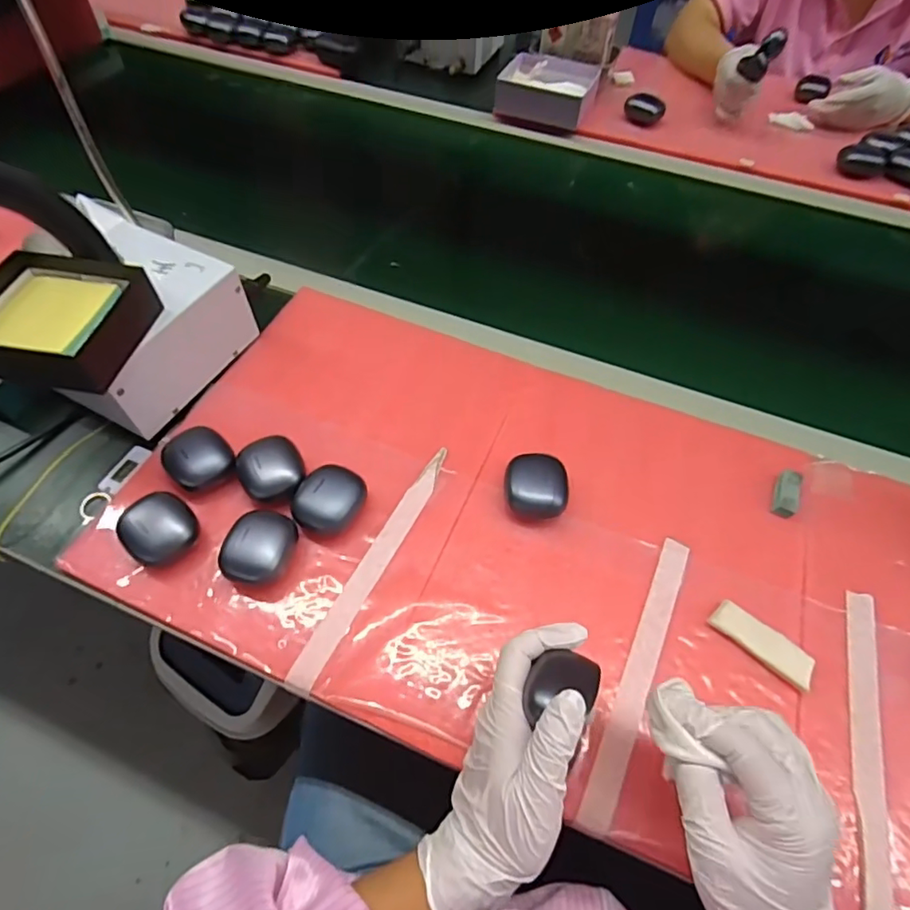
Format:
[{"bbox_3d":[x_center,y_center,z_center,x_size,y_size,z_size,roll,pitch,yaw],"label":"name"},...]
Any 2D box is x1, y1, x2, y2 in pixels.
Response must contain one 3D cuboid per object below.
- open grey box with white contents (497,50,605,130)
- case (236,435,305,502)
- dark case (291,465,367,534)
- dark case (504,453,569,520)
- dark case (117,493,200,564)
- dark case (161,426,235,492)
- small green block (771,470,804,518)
[{"bbox_3d":[0.140,-0.556,0.830,0.141,0.041,0.123,19,57,10],"label":"open grey box with white contents"},{"bbox_3d":[-0.150,0.008,0.447,0.047,0.022,0.056,-27,61,-18],"label":"case"},{"bbox_3d":[-0.099,0.036,0.436,0.050,0.029,0.052,13,57,8],"label":"dark case"},{"bbox_3d":[0.066,0.026,0.448,0.049,0.031,0.049,3,56,1],"label":"dark case"},{"bbox_3d":[-0.229,0.055,0.421,0.049,0.029,0.053,-37,64,-23],"label":"dark case"},{"bbox_3d":[-0.210,0.006,0.453,0.048,0.026,0.051,-37,64,-22],"label":"dark case"},{"bbox_3d":[0.274,0.031,0.452,0.017,0.011,0.041,21,73,12],"label":"small green block"}]

